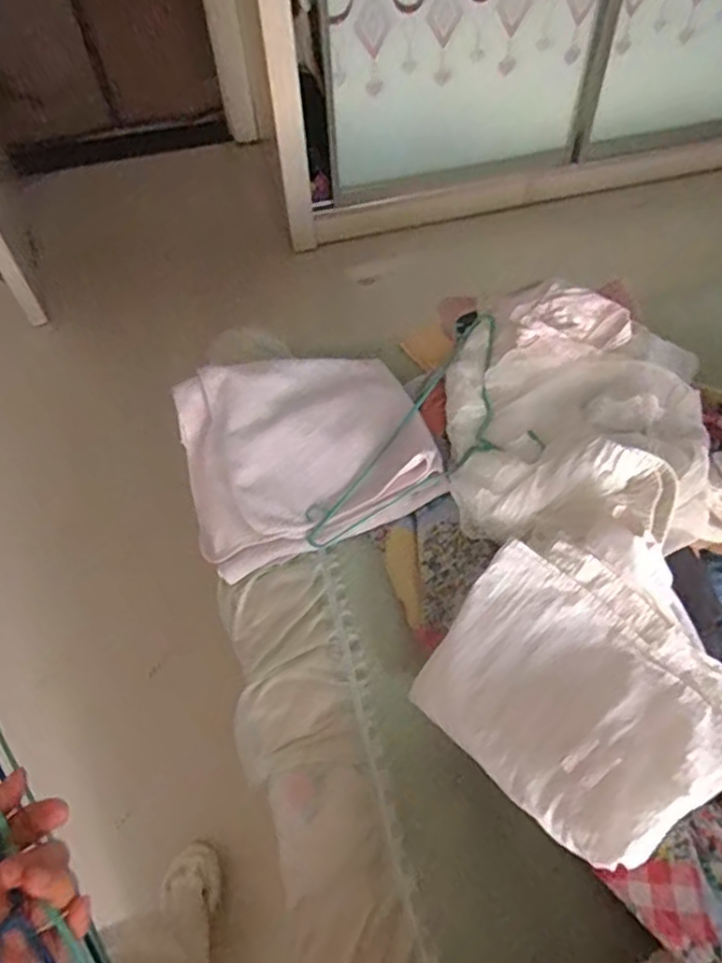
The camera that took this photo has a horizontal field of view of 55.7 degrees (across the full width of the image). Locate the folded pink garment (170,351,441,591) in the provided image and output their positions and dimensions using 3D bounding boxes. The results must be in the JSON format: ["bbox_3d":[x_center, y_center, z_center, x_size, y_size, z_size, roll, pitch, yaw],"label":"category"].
[{"bbox_3d":[-0.085,-0.056,0.972,0.329,0.083,0.328,-15,58,-8],"label":"folded pink garment"}]

